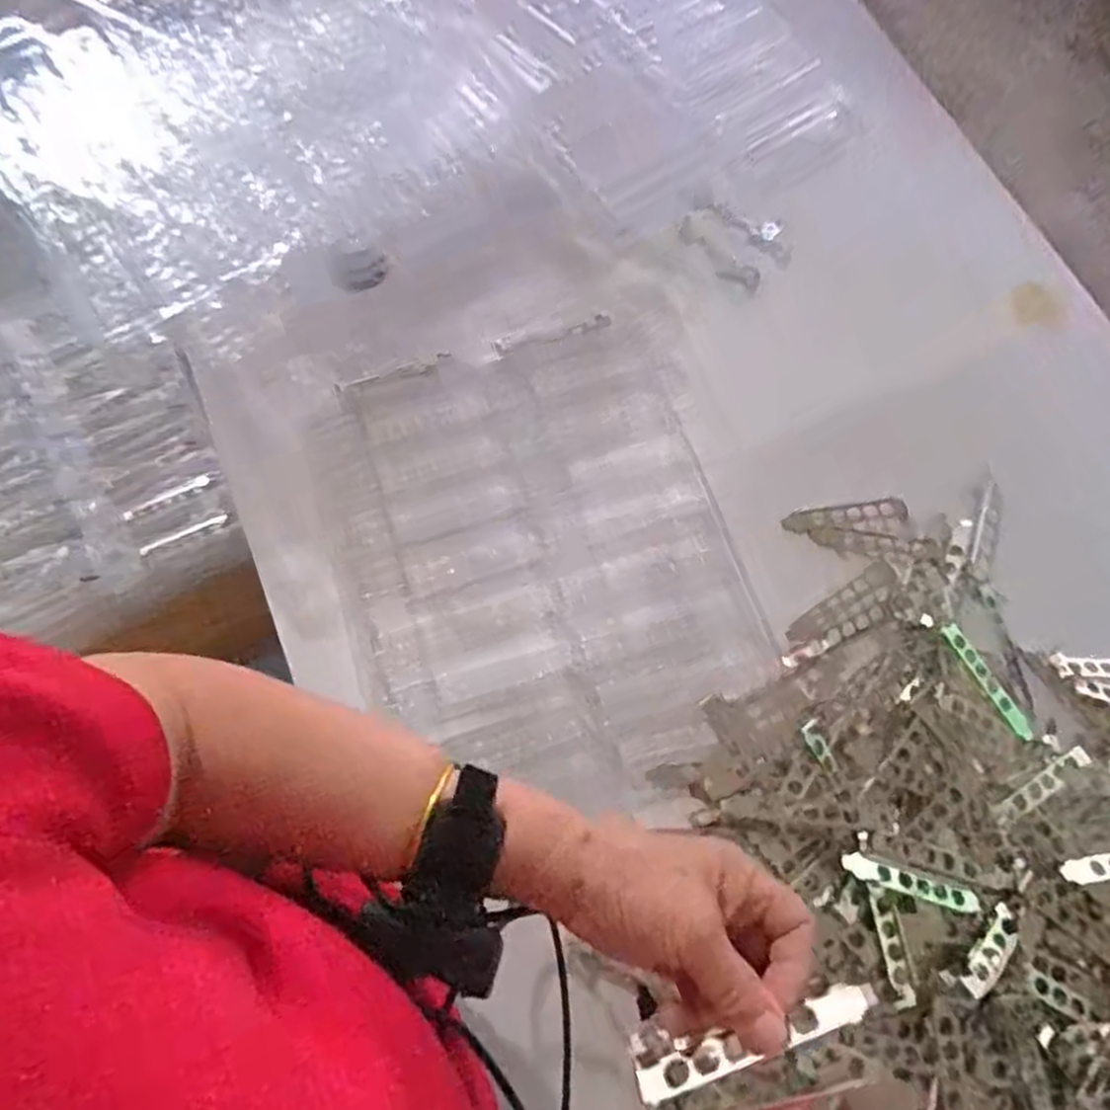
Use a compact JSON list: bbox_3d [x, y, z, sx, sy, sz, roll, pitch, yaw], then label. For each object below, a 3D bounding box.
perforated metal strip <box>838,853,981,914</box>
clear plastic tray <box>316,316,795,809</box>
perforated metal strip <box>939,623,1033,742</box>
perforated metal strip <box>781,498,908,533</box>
[{"bbox_3d":[0.271,0.250,0.576,0.115,0.010,0.017,21,71,-9],"label":"perforated metal strip"},{"bbox_3d":[-0.009,-0.003,0.676,0.331,0.024,0.428,-16,72,-7],"label":"clear plastic tray"},{"bbox_3d":[0.374,0.109,0.653,0.019,0.007,0.115,-37,88,-9],"label":"perforated metal strip"},{"bbox_3d":[0.274,-0.038,0.713,0.122,0.004,0.023,-8,71,-5],"label":"perforated metal strip"}]

